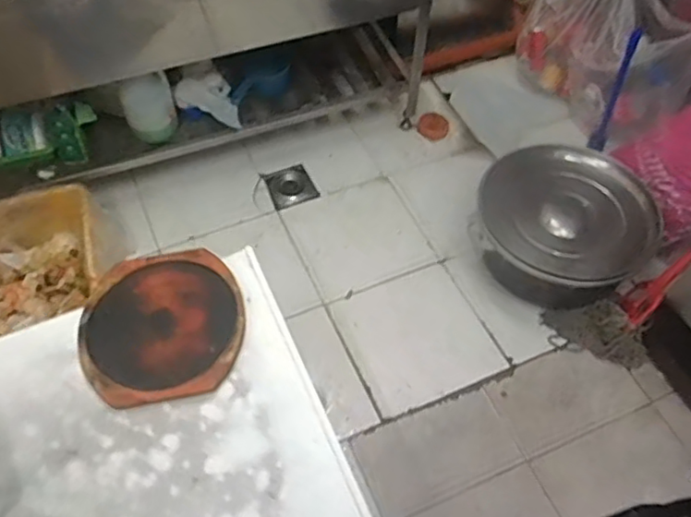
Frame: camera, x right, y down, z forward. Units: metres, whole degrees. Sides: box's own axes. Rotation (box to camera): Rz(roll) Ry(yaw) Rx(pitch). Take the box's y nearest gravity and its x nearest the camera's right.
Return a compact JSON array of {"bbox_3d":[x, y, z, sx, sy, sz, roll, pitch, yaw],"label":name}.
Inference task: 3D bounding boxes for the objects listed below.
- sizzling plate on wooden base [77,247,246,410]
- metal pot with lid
[{"bbox_3d":[-0.247,0.083,0.834,0.210,0.031,0.215,-10,57,-7],"label":"sizzling plate on wooden base"},{"bbox_3d":[0.619,-0.074,1.796,0.467,0.299,0.434,0,56,0],"label":"metal pot with lid"}]

